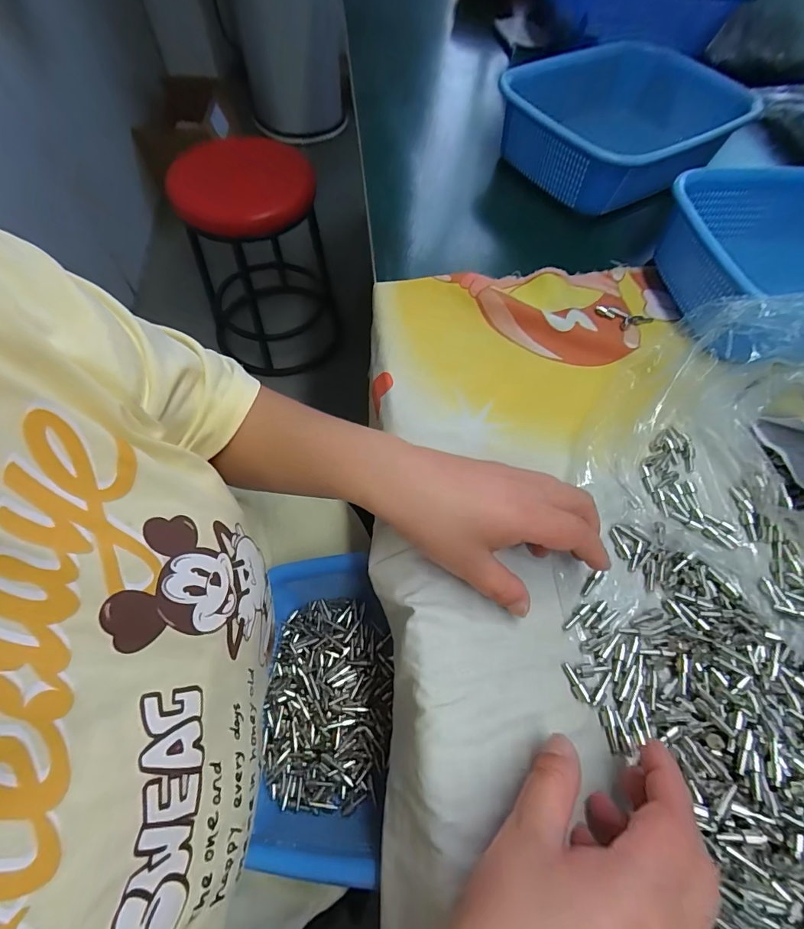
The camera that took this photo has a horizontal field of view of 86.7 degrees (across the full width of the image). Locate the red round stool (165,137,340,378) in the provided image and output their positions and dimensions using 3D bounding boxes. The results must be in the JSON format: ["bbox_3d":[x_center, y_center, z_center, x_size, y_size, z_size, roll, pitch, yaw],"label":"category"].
[{"bbox_3d":[-0.379,-0.571,1.187,0.366,0.463,0.349,-16,65,-12],"label":"red round stool"}]

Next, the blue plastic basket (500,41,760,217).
[{"bbox_3d":[0.258,-0.387,0.495,0.276,0.089,0.201,-28,67,-17],"label":"blue plastic basket"}]

